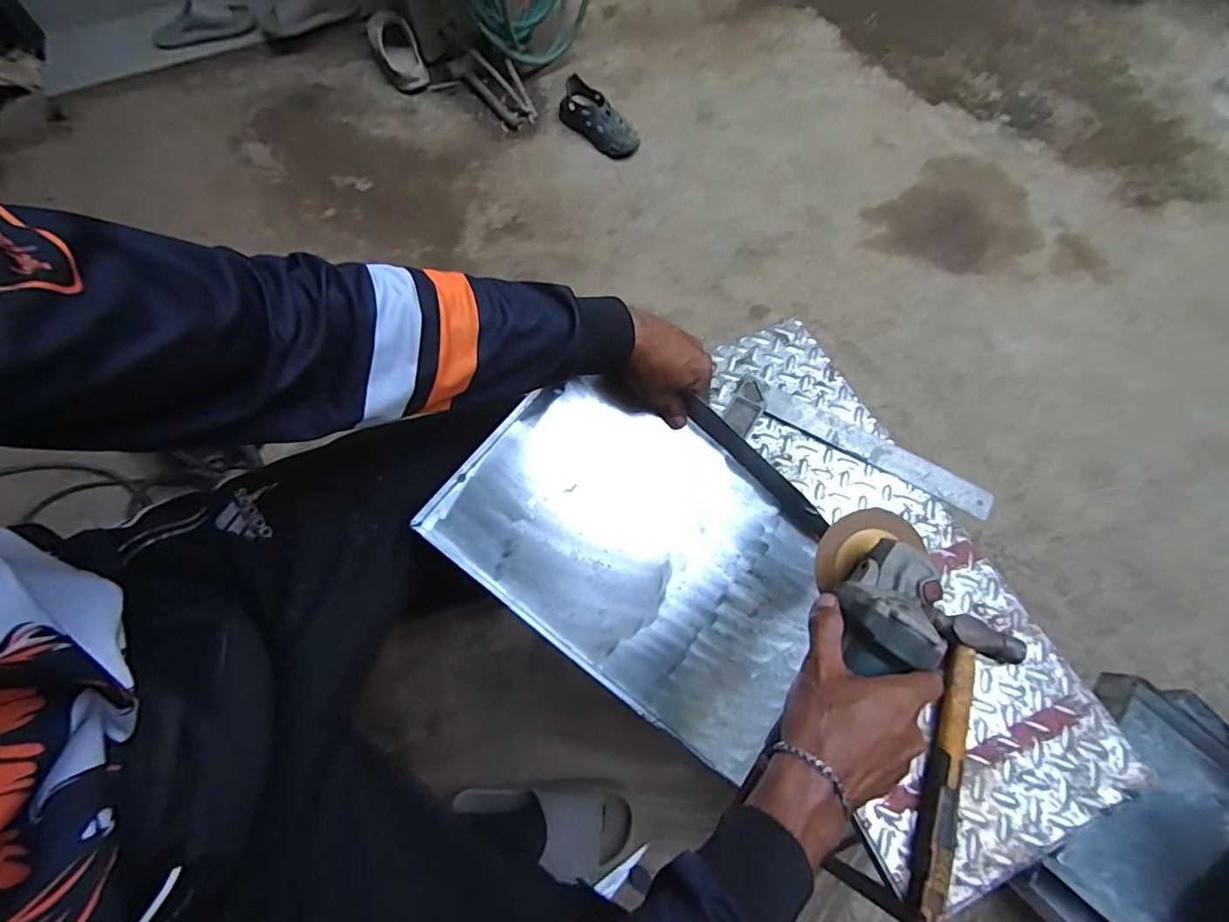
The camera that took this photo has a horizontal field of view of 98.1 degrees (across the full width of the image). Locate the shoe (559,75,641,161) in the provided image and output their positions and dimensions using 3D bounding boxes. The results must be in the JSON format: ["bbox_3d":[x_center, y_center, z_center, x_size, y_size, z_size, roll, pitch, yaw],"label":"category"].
[{"bbox_3d":[-0.053,-0.917,1.439,0.114,0.075,0.285,-33,67,-14],"label":"shoe"}]

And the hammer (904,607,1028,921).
[{"bbox_3d":[0.347,0.311,0.530,0.088,0.027,0.308,18,66,10],"label":"hammer"}]

